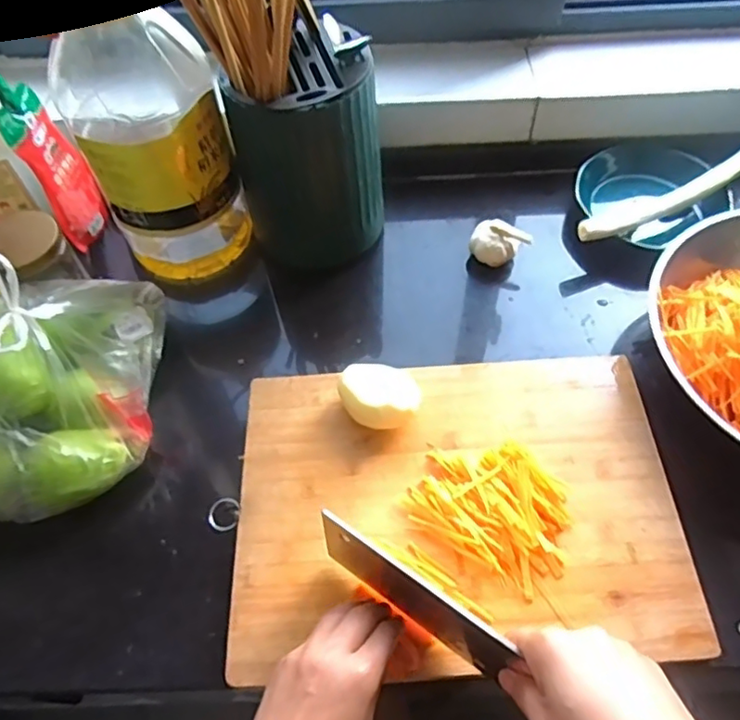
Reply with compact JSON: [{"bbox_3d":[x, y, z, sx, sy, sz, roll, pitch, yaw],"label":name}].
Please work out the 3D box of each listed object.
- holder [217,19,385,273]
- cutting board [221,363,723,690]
[{"bbox_3d":[-0.060,-0.209,0.633,0.148,0.188,0.127,-10,58,-4],"label":"holder"},{"bbox_3d":[0.074,0.115,0.518,0.368,0.026,0.263,-4,58,0],"label":"cutting board"}]

